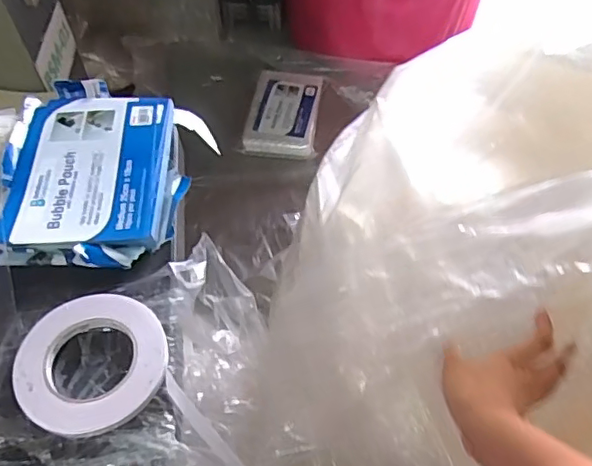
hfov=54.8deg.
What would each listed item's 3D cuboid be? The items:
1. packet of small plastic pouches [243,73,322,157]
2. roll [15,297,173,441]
[{"bbox_3d":[-0.033,-0.350,1.666,0.201,0.072,0.306,6,56,5],"label":"packet of small plastic pouches"},{"bbox_3d":[-0.184,0.116,0.515,0.130,0.013,0.124,0,56,0],"label":"roll"}]

